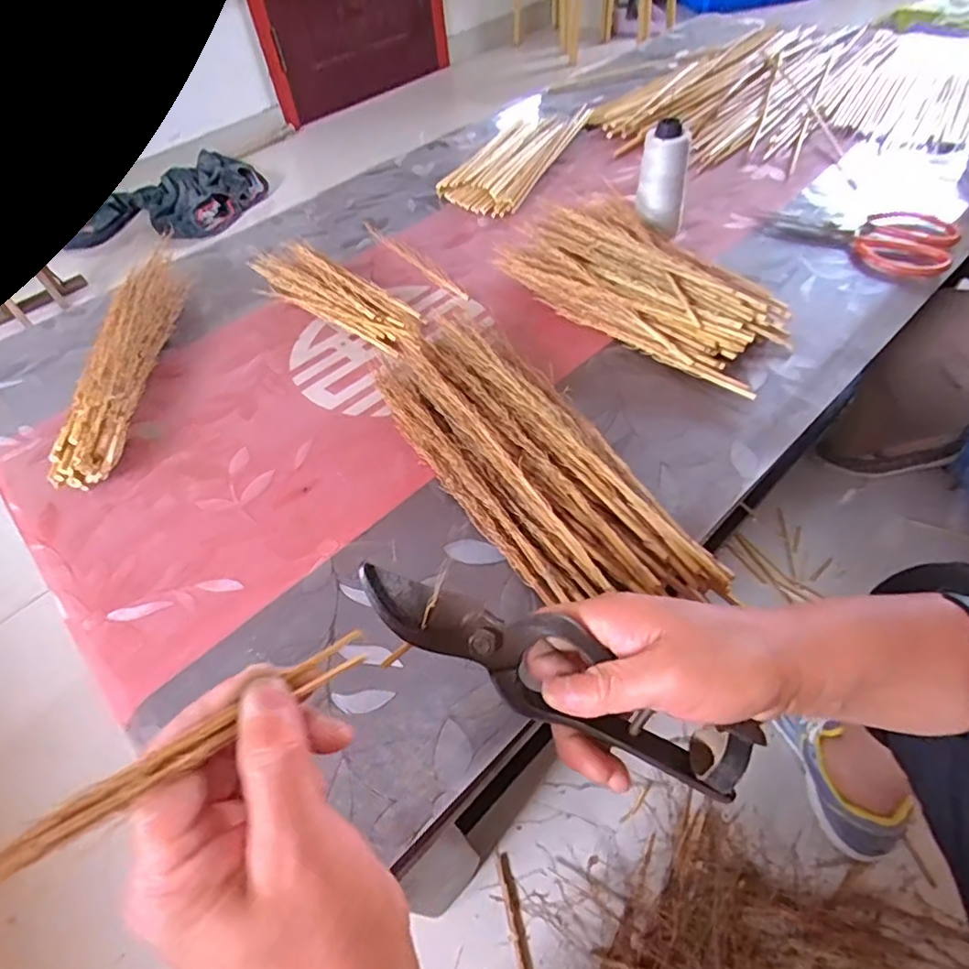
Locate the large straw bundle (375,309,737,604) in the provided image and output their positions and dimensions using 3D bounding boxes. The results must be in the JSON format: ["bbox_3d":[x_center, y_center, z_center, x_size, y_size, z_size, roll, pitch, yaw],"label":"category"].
[{"bbox_3d":[0.025,-0.028,0.426,0.116,0.033,0.318,-27,53,-16],"label":"large straw bundle"}]

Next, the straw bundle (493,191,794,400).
[{"bbox_3d":[0.148,-0.196,0.538,0.121,0.058,0.283,-39,57,-23],"label":"straw bundle"}]

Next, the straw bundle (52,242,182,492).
[{"bbox_3d":[-0.337,-0.127,0.545,0.044,0.047,0.319,-7,50,0],"label":"straw bundle"}]

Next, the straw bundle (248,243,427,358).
[{"bbox_3d":[-0.155,-0.197,0.592,0.233,0.030,0.070,34,62,29],"label":"straw bundle"}]

